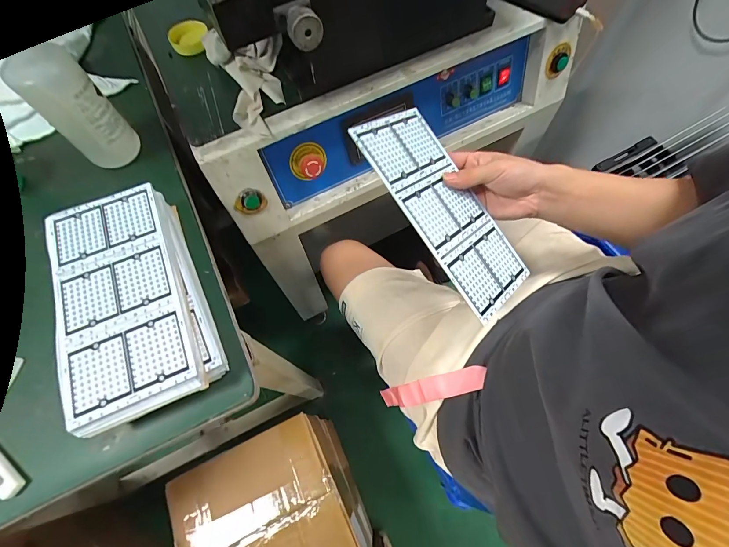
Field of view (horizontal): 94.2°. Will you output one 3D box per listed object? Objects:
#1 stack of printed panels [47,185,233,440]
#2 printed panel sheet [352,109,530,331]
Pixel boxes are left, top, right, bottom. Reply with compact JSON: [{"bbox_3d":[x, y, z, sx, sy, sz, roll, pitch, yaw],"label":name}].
[{"bbox_3d":[-0.257,0.027,0.371,0.137,0.050,0.254,-27,68,-9],"label":"stack of printed panels"},{"bbox_3d":[0.092,-0.073,0.376,0.111,0.005,0.238,-35,91,-34],"label":"printed panel sheet"}]

